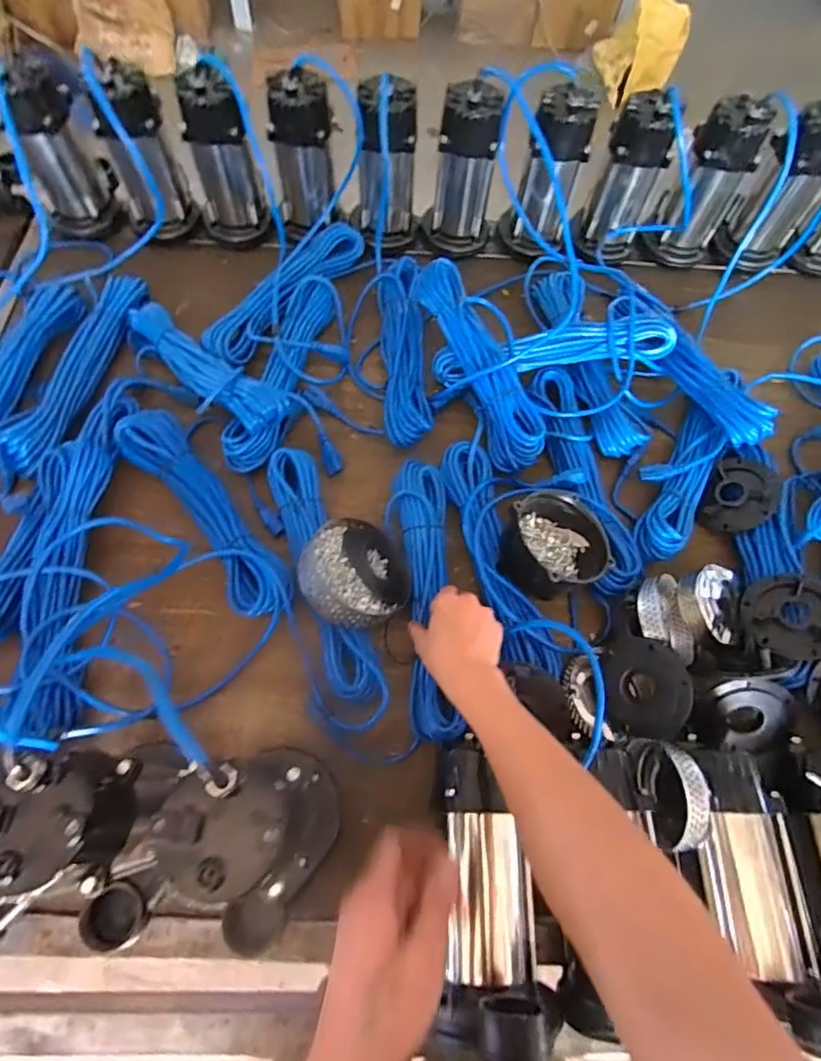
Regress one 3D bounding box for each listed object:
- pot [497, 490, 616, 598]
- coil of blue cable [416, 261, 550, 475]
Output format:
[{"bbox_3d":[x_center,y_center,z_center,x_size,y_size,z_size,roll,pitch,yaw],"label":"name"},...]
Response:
[{"bbox_3d":[0.174,0.018,0.697,0.130,0.085,0.119,-8,68,-29],"label":"pot"},{"bbox_3d":[0.100,-0.249,0.798,0.090,0.059,0.348,-17,67,-10],"label":"coil of blue cable"}]

